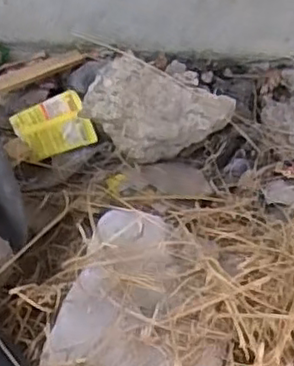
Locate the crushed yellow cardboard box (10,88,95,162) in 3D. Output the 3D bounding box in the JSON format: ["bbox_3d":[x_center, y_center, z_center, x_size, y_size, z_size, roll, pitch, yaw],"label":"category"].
[{"bbox_3d":[-0.157,-0.096,1.124,0.120,0.021,0.099,-23,75,-12],"label":"crushed yellow cardboard box"}]

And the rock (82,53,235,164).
[{"bbox_3d":[0.016,-0.112,1.123,0.216,0.104,0.159,23,44,14],"label":"rock"}]

